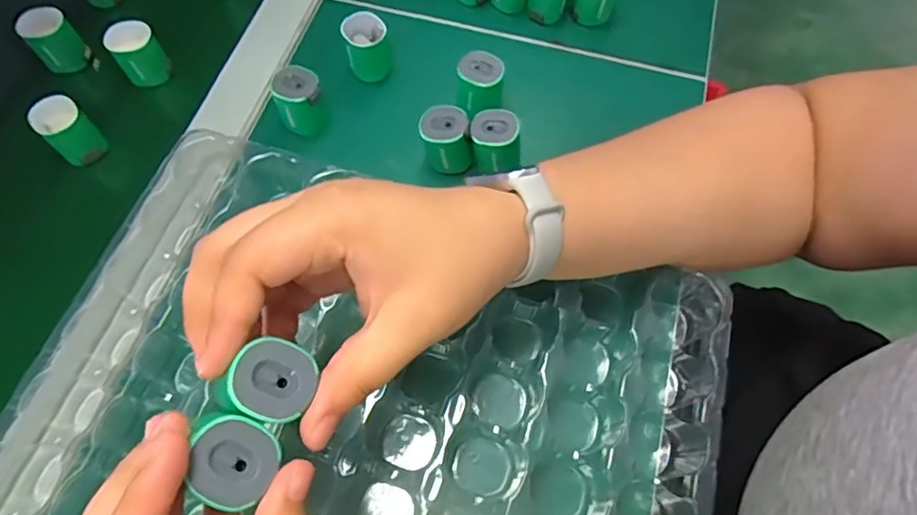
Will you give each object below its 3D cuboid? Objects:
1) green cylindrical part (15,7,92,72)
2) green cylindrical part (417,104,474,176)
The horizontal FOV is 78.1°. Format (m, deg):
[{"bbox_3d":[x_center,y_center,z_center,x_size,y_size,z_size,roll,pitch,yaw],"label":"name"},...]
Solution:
[{"bbox_3d":[-0.290,-0.156,0.406,0.030,0.036,0.026,-34,69,-17],"label":"green cylindrical part"},{"bbox_3d":[-0.008,-0.075,0.357,0.031,0.034,0.026,-1,63,-1],"label":"green cylindrical part"}]

